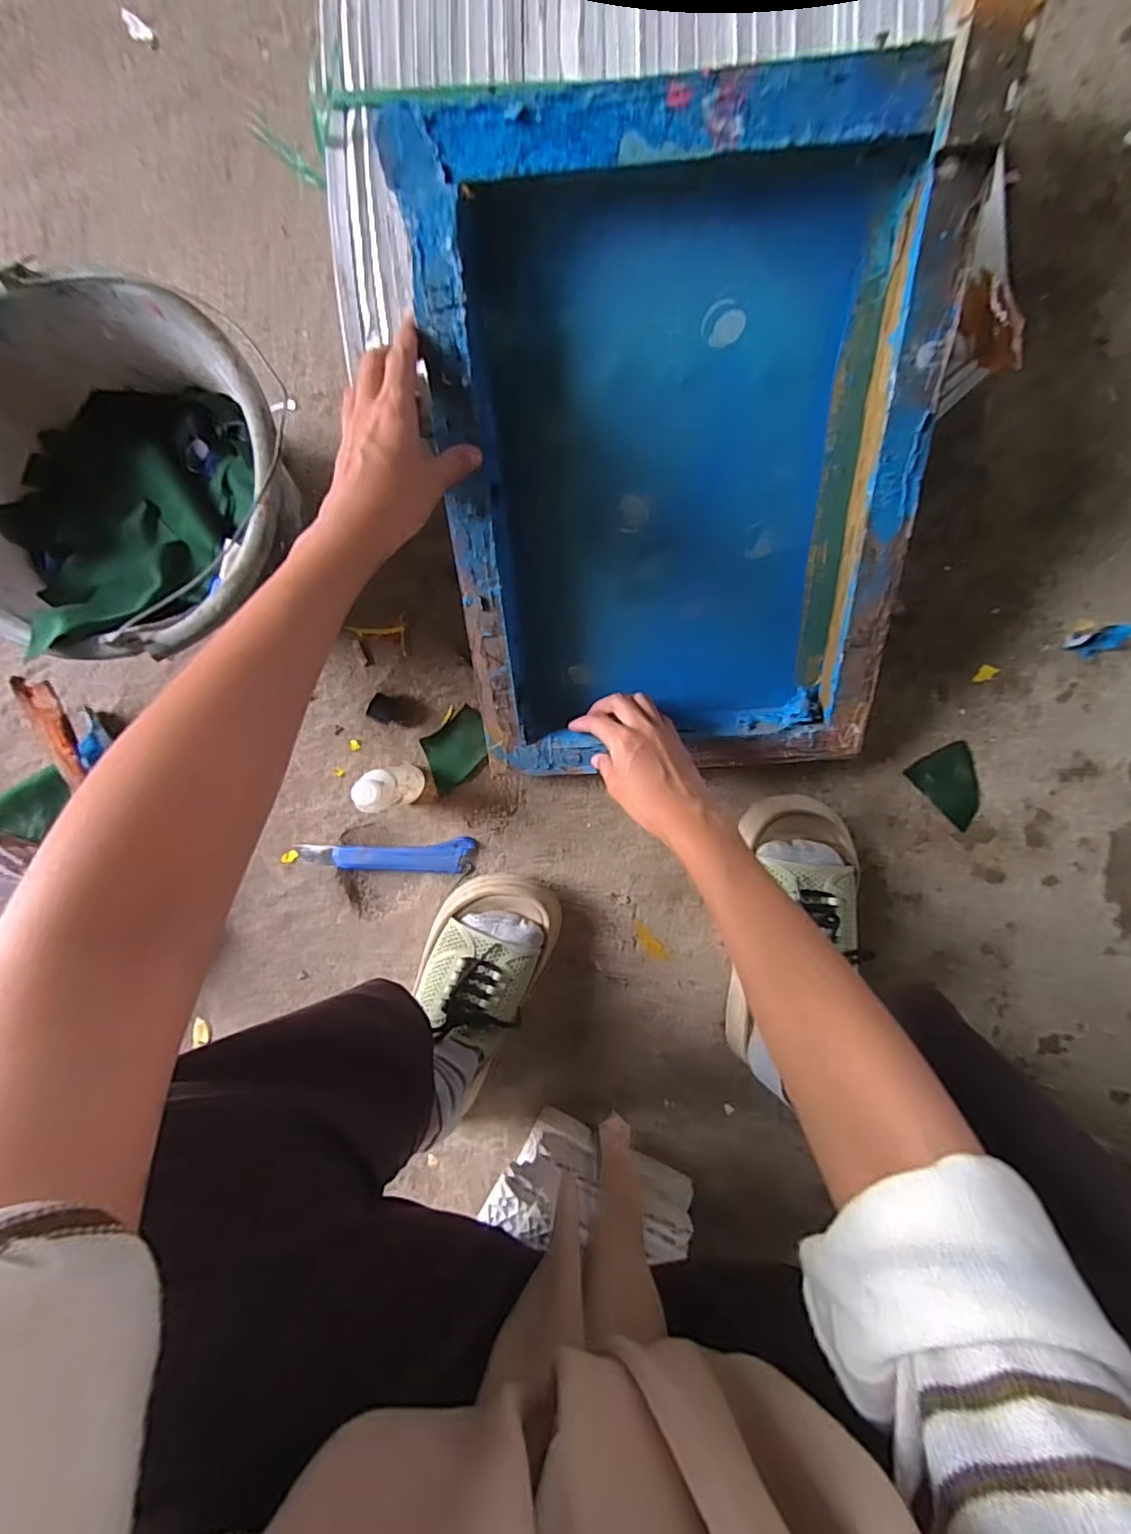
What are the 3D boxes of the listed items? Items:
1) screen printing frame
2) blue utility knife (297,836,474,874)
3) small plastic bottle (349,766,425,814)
[{"bbox_3d":[0.075,-0.178,0.414,0.301,0.037,0.392,-3,124,4],"label":"screen printing frame"},{"bbox_3d":[-0.168,0.084,0.561,0.167,0.016,0.029,-3,94,4],"label":"blue utility knife"},{"bbox_3d":[-0.147,0.018,0.517,0.032,0.096,0.034,0,94,4],"label":"small plastic bottle"}]

